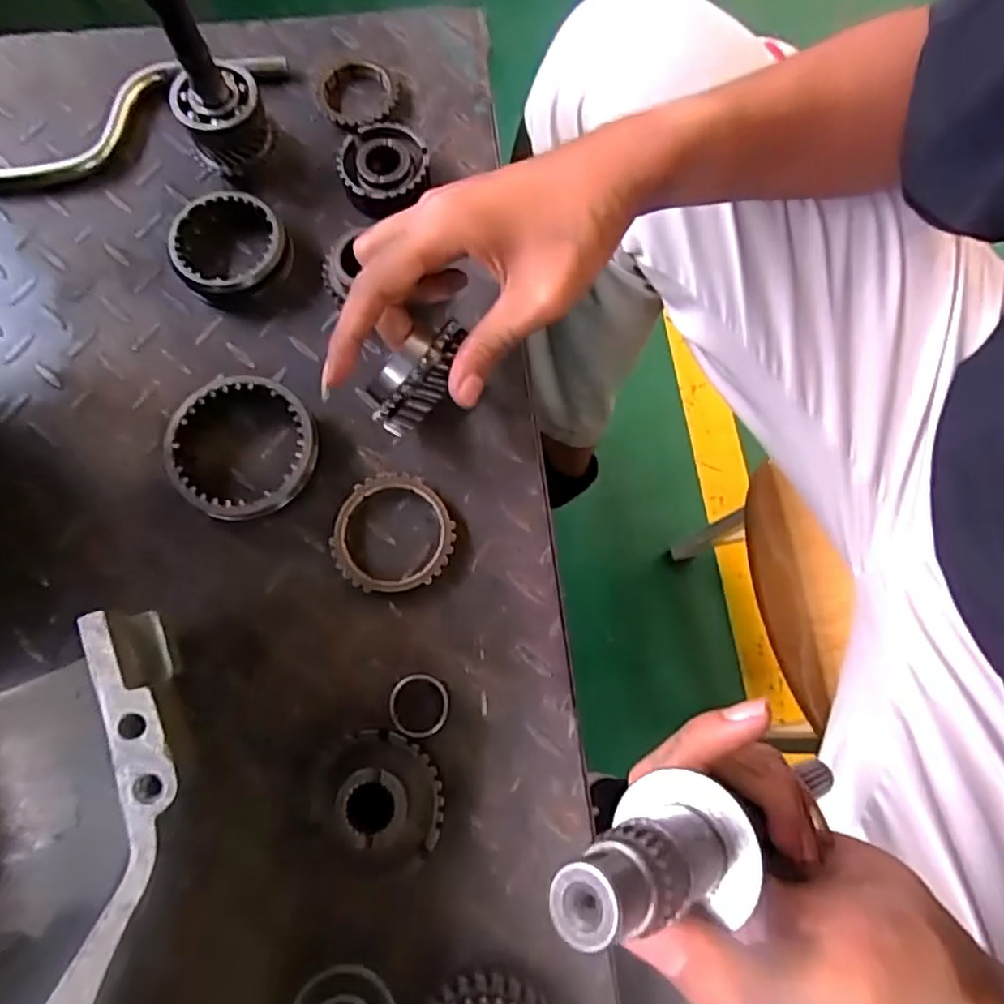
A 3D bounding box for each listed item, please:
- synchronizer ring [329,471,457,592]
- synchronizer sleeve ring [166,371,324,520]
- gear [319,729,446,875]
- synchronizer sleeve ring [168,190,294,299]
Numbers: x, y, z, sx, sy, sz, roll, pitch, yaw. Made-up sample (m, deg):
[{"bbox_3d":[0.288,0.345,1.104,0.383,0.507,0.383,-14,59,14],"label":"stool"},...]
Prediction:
[{"bbox_3d":[-0.060,0.016,0.352,0.067,0.011,0.066,0,74,-1],"label":"synchronizer ring"},{"bbox_3d":[-0.144,-0.029,0.359,0.084,0.023,0.080,0,74,-1],"label":"synchronizer sleeve ring"},{"bbox_3d":[-0.058,0.145,0.311,0.058,0.020,0.060,4,74,0],"label":"gear"},{"bbox_3d":[-0.167,-0.157,0.392,0.069,0.024,0.069,0,74,-1],"label":"synchronizer sleeve ring"}]

